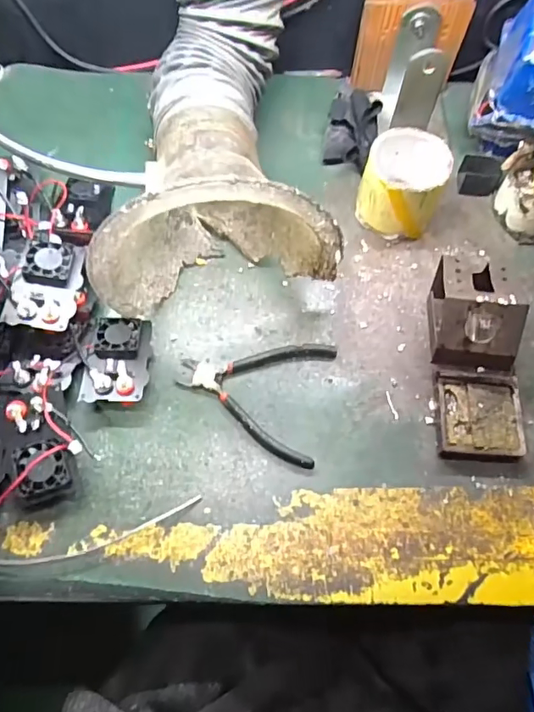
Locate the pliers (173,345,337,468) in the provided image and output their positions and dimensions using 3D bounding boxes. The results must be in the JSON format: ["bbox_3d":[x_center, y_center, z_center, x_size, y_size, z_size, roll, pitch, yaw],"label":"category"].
[{"bbox_3d":[-0.013,0.028,0.470,0.136,0.014,0.115,14,66,6],"label":"pliers"}]

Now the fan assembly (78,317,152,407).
[{"bbox_3d":[-0.139,0.002,0.474,0.057,0.027,0.085,-1,66,-1],"label":"fan assembly"}]

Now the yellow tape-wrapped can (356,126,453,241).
[{"bbox_3d":[0.139,-0.180,0.525,0.078,0.089,0.083,0,66,0],"label":"yellow tape-wrapped can"}]

